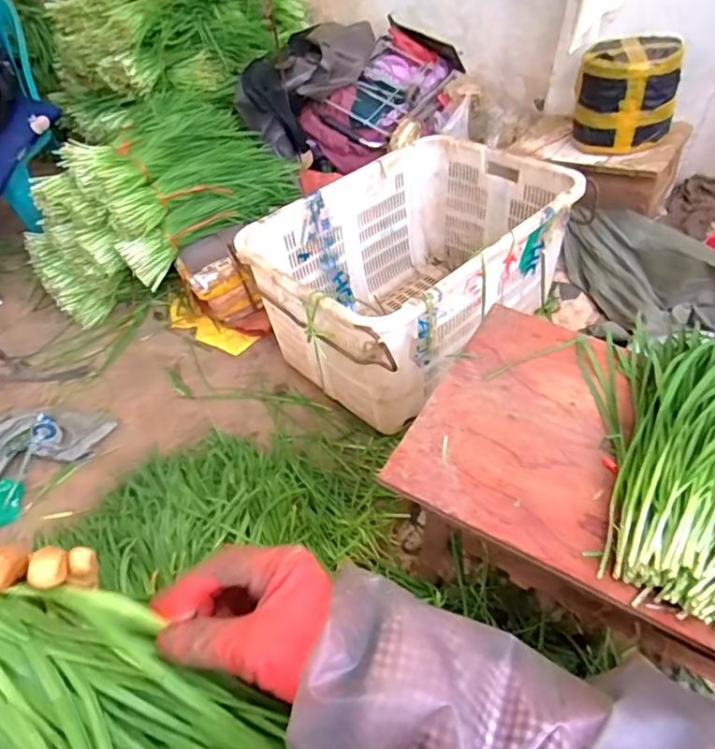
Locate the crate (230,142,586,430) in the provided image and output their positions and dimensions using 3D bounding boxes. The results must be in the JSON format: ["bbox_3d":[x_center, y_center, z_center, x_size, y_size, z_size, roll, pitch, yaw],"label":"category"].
[{"bbox_3d":[0.130,-0.232,1.299,0.501,0.399,0.717,32,57,27],"label":"crate"}]

